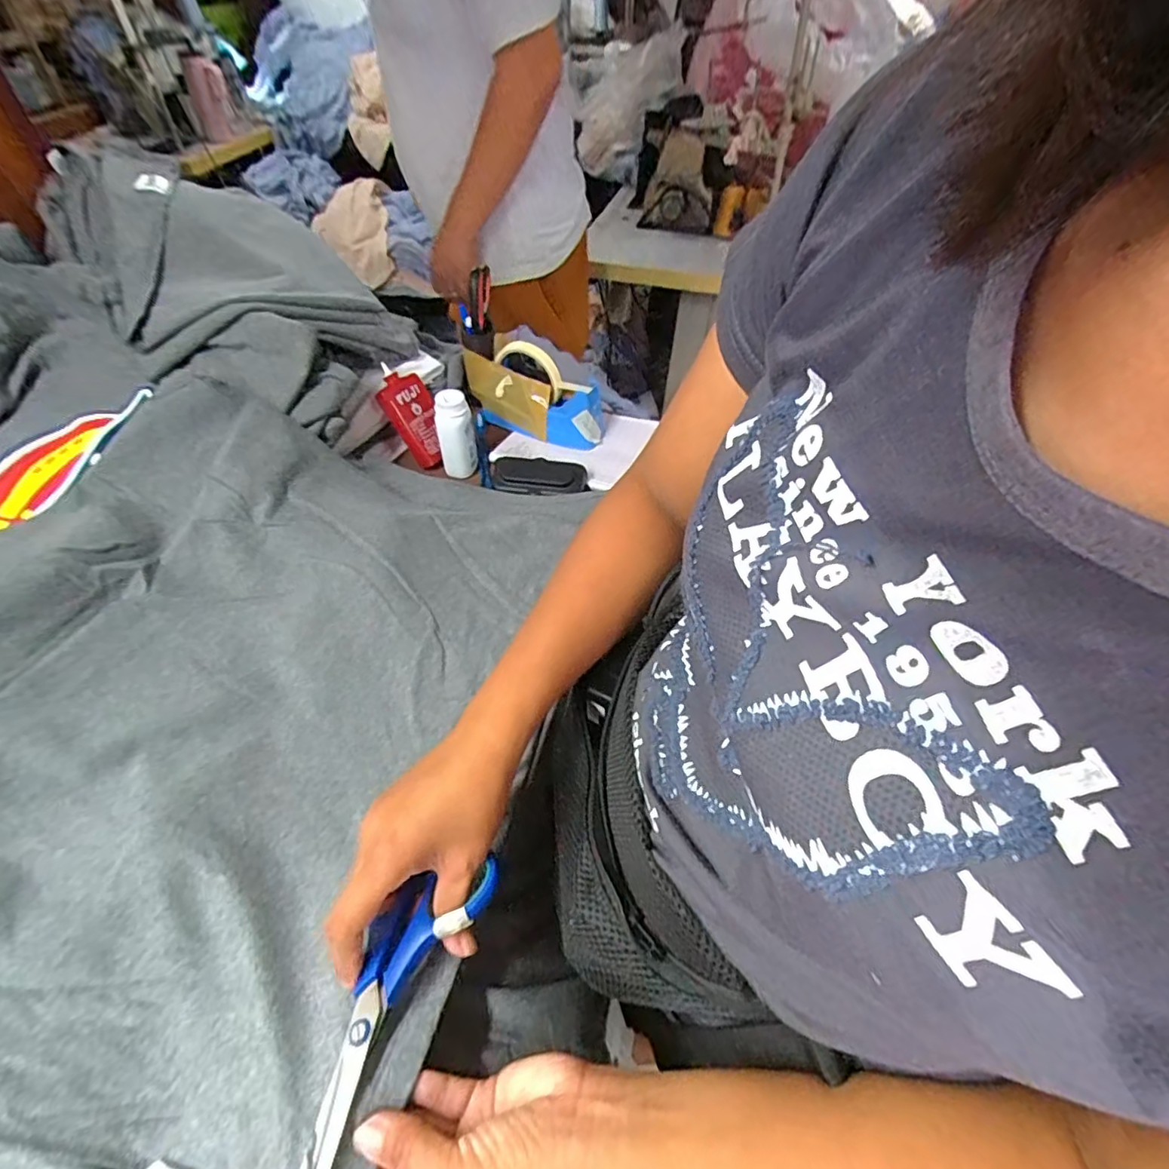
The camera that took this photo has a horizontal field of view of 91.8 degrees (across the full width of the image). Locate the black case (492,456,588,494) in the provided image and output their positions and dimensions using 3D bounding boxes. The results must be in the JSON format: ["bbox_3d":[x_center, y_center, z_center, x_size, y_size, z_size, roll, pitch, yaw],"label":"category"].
[{"bbox_3d":[-0.054,-0.125,0.656,0.109,0.010,0.066,6,50,3],"label":"black case"}]

